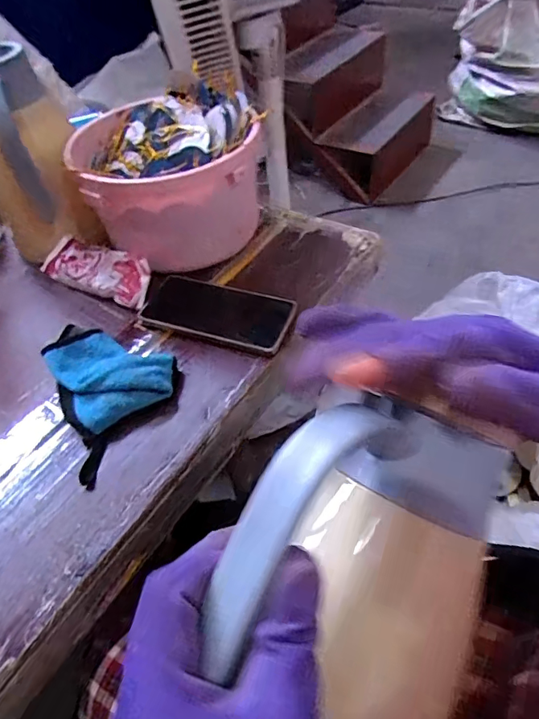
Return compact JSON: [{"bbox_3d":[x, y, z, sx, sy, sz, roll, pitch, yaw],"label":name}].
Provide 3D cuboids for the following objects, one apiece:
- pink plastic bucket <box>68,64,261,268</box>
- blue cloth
[{"bbox_3d":[-0.122,-0.231,0.602,0.214,0.141,0.215,-17,49,-8],"label":"pink plastic bucket"},{"bbox_3d":[-0.181,0.025,0.469,0.153,0.034,0.141,23,55,24],"label":"blue cloth"}]

